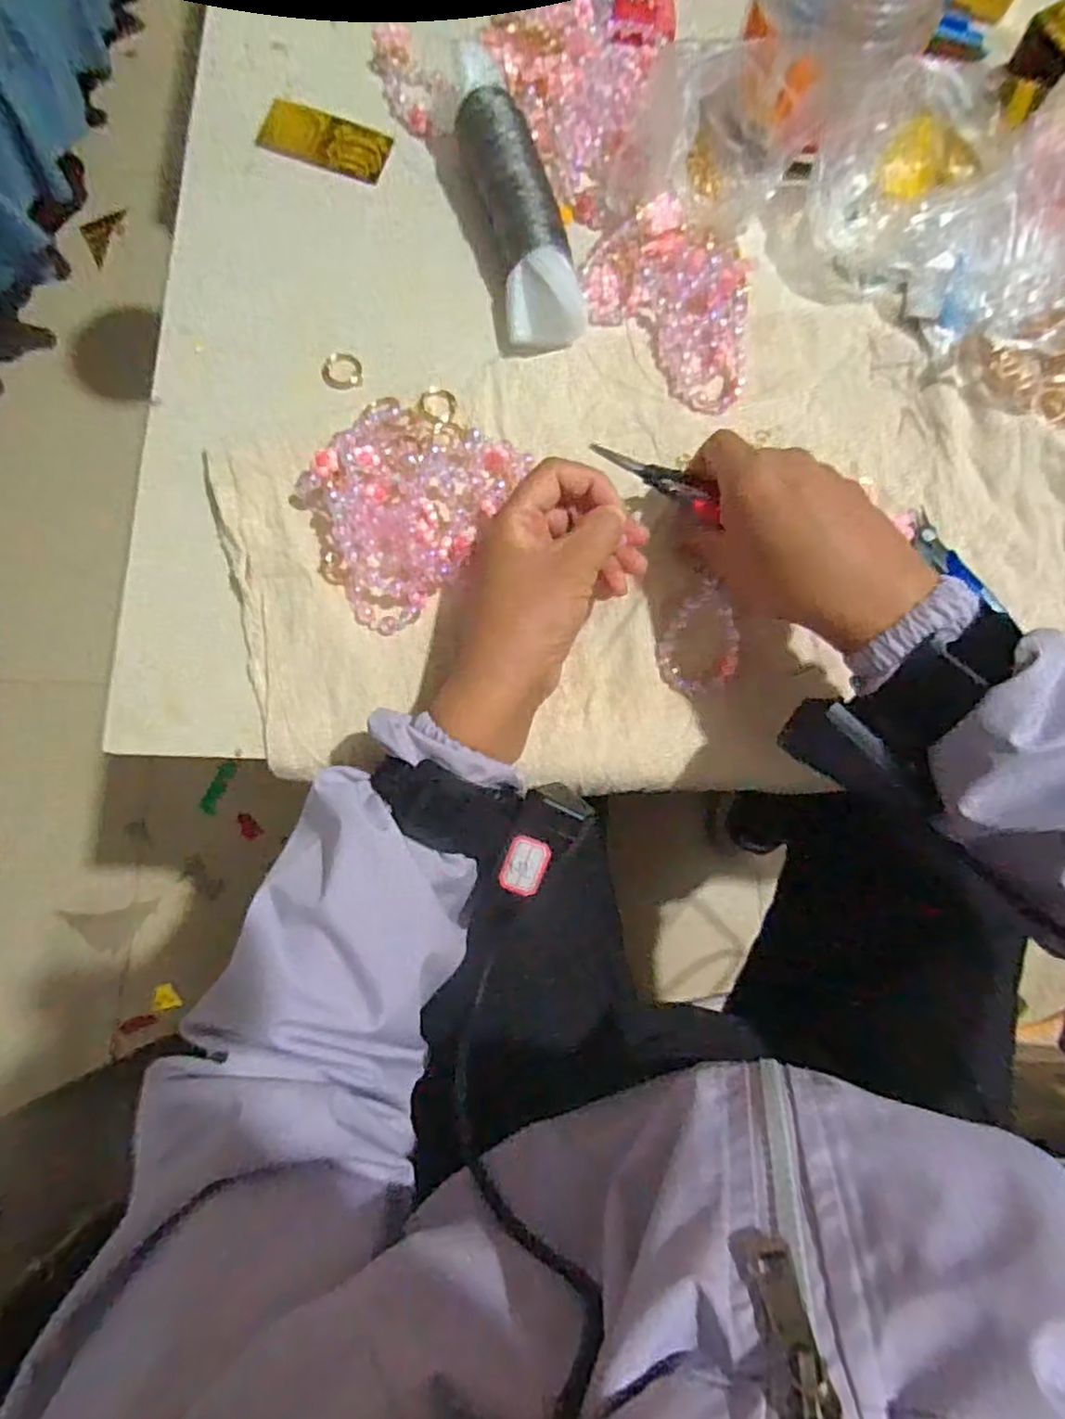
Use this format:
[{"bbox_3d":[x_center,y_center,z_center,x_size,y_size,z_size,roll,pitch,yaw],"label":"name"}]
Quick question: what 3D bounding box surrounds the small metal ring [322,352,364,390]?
[{"bbox_3d":[-0.115,-0.205,0.407,0.024,0.007,0.021,-8,82,-5],"label":"small metal ring"}]

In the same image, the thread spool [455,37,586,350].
[{"bbox_3d":[-0.010,-0.310,0.411,0.044,0.037,0.179,-14,83,-5],"label":"thread spool"}]

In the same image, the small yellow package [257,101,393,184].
[{"bbox_3d":[-0.135,-0.371,0.439,0.083,0.005,0.043,18,81,-1],"label":"small yellow package"}]

